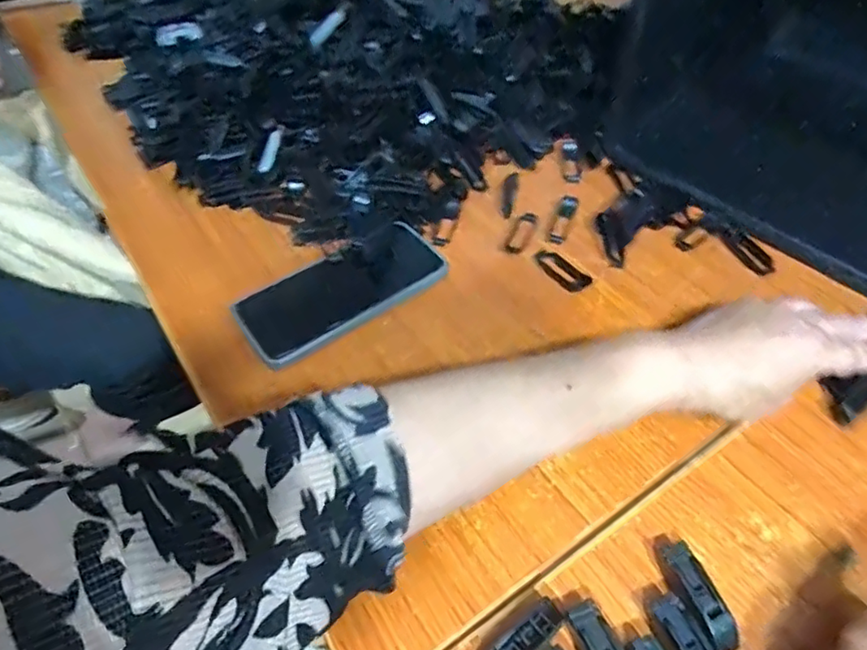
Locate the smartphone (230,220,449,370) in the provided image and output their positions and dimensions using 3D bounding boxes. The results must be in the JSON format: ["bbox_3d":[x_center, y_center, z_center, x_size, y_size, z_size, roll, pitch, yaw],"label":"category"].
[{"bbox_3d":[-0.070,-0.028,0.464,0.163,0.013,0.072,-30,56,-21],"label":"smartphone"}]

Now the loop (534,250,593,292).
[{"bbox_3d":[0.105,-0.045,0.480,0.018,0.012,0.058,-24,41,-18],"label":"loop"}]

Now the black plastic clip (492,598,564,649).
[{"bbox_3d":[0.044,0.163,0.298,0.054,0.020,0.016,-34,58,-24],"label":"black plastic clip"}]

